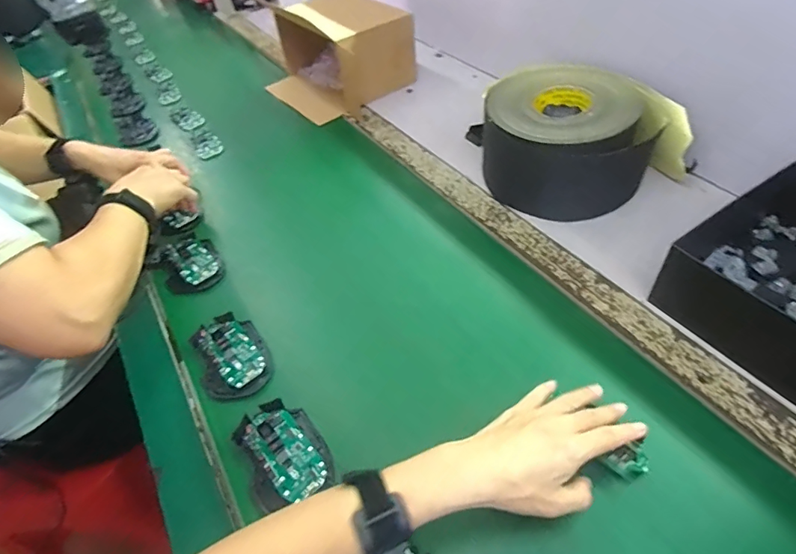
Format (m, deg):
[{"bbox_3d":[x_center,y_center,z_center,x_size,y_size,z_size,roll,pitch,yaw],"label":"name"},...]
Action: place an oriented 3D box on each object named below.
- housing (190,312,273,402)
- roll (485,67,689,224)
[{"bbox_3d":[-0.186,0.086,0.518,0.073,0.014,0.114,-24,53,-16],"label":"housing"},{"bbox_3d":[0.237,-0.203,0.641,0.213,0.107,0.211,-13,51,-7],"label":"roll"}]

